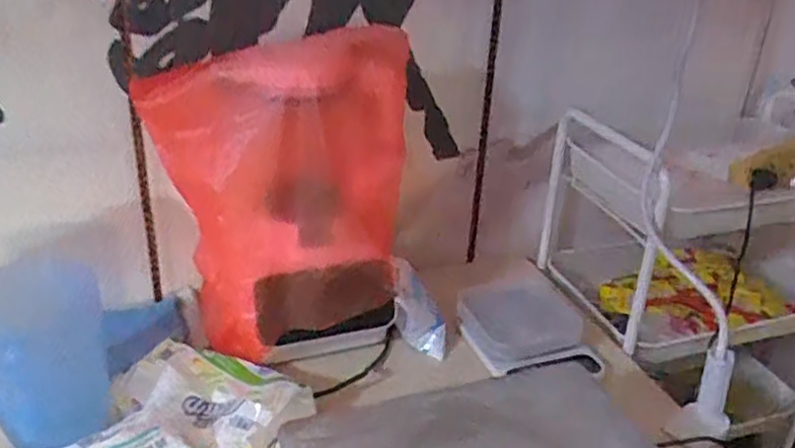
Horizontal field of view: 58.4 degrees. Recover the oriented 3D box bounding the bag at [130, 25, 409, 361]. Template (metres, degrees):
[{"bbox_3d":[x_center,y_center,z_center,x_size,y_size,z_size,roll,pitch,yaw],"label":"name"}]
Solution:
[{"bbox_3d":[-0.135,-0.040,0.853,0.287,0.359,0.117,-1,27,-7],"label":"bag"}]

